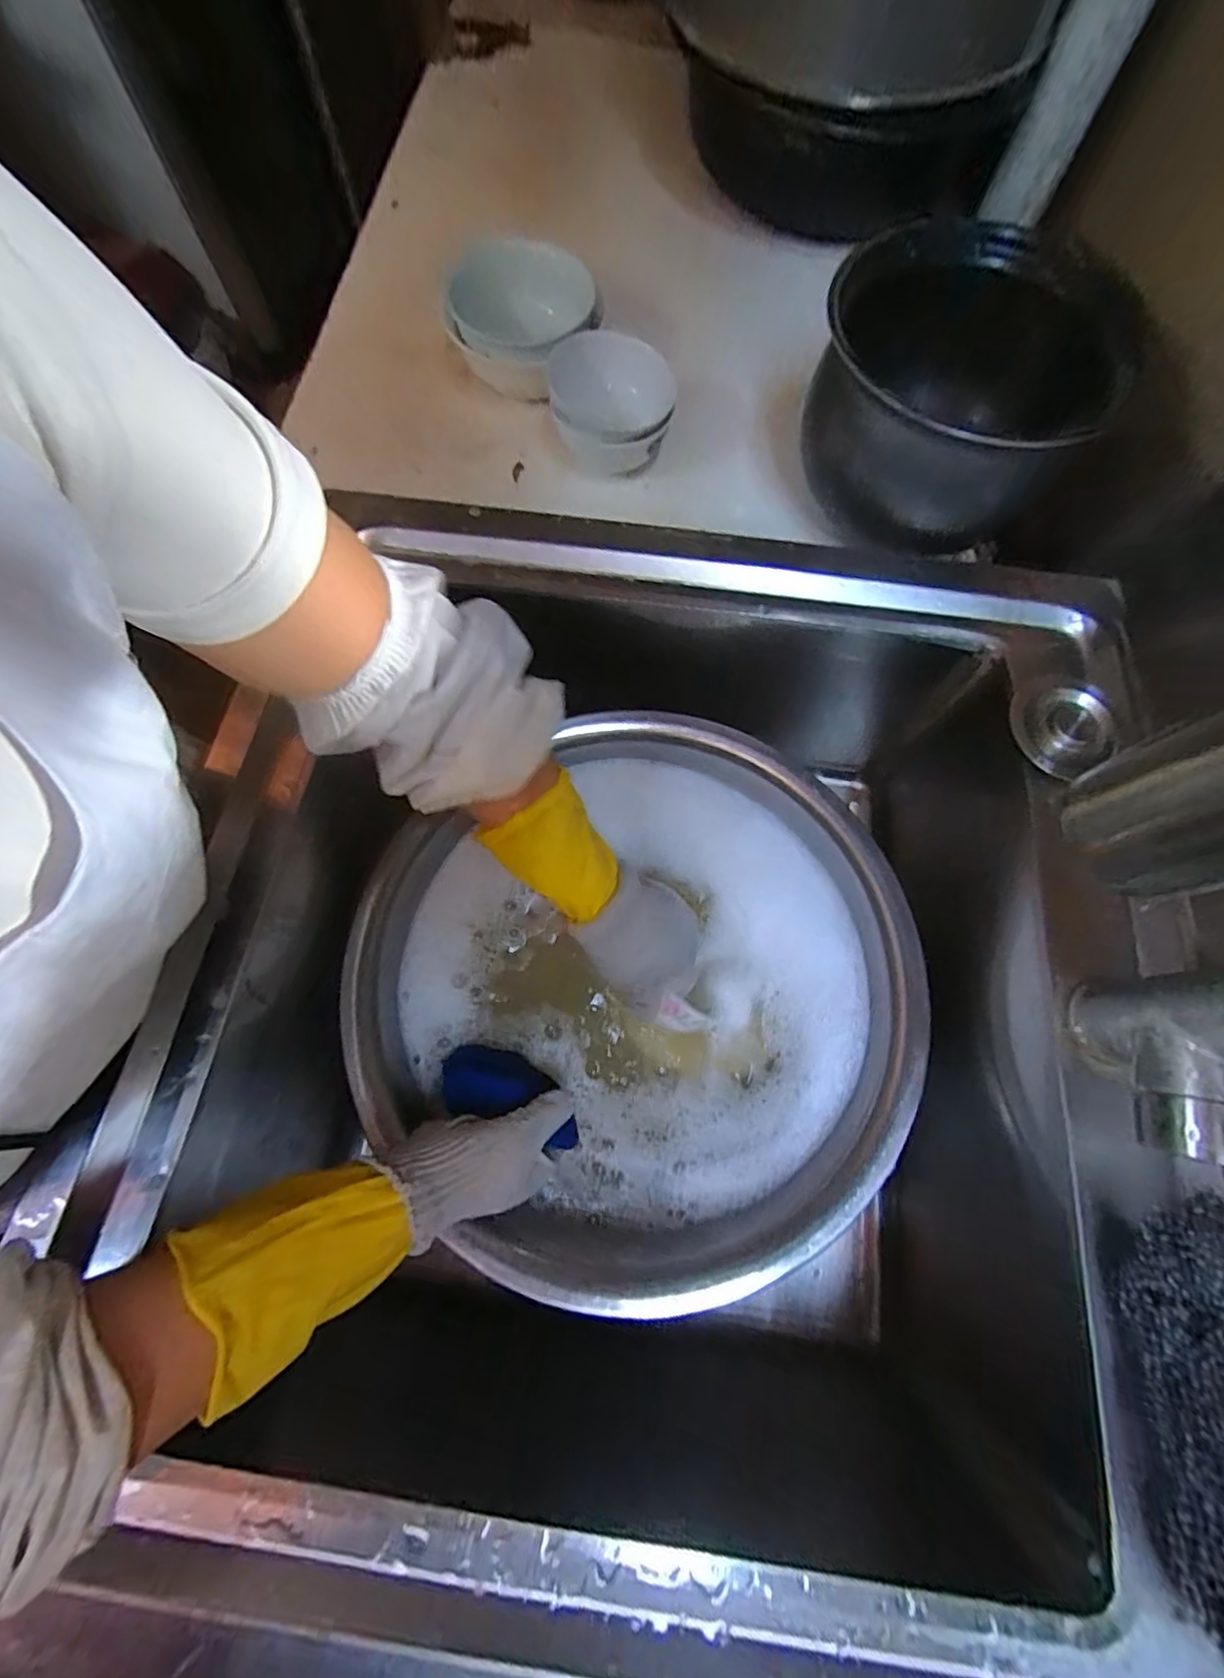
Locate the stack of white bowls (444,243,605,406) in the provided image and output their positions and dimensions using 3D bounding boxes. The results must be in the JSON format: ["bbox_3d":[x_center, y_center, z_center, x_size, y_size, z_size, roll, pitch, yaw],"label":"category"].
[{"bbox_3d":[-0.086,-0.507,0.588,0.145,0.075,0.161,-4,71,-2],"label":"stack of white bowls"}]

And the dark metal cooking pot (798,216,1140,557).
[{"bbox_3d":[0.255,-0.358,0.471,0.176,0.128,0.210,16,71,4],"label":"dark metal cooking pot"}]

